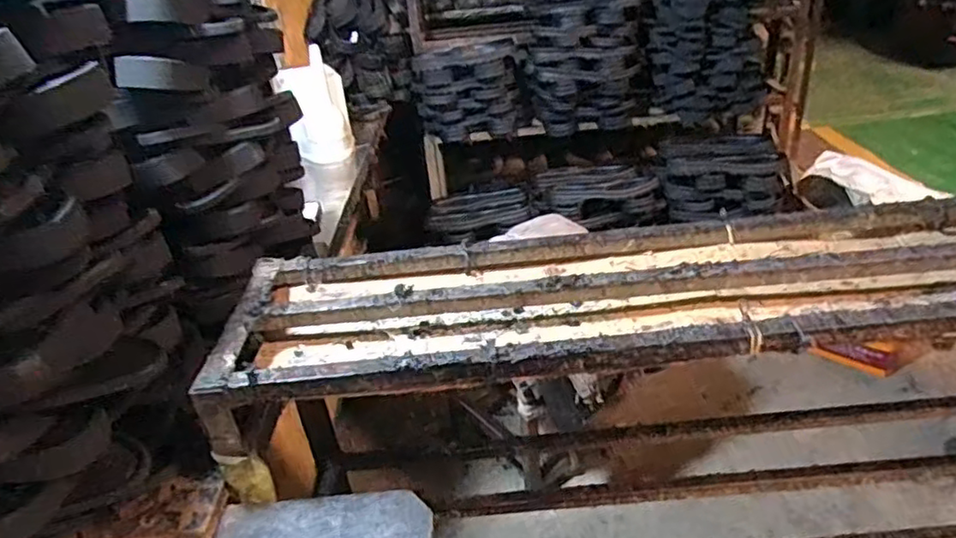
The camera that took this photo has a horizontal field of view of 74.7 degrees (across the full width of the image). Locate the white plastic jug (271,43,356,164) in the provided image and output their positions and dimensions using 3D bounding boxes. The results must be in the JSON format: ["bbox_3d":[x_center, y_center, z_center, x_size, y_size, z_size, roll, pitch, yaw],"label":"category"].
[{"bbox_3d":[-0.364,-0.356,1.383,0.148,0.204,0.134,-11,31,-8],"label":"white plastic jug"}]

